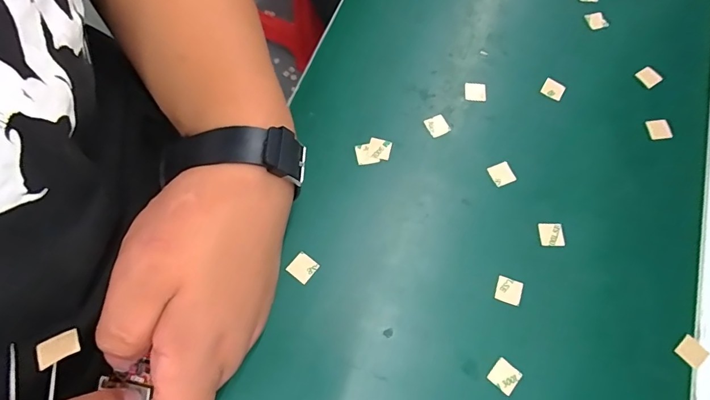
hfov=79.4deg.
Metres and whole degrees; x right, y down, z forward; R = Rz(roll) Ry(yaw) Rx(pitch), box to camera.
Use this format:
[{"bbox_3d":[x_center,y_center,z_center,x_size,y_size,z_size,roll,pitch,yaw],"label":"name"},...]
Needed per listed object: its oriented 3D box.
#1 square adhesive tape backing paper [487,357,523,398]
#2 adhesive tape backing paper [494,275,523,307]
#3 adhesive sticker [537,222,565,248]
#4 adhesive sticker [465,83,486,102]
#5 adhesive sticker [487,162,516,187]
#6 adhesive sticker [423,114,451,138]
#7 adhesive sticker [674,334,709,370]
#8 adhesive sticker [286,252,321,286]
[{"bbox_3d":[0.088,0.103,0.250,0.016,0.004,0.016,37,75,10],"label":"square adhesive tape backing paper"},{"bbox_3d":[0.097,0.057,0.269,0.015,0.004,0.015,19,73,5],"label":"adhesive tape backing paper"},{"bbox_3d":[0.131,0.023,0.284,0.017,0.004,0.017,-2,74,-4],"label":"adhesive sticker"},{"bbox_3d":[0.091,-0.082,0.322,0.016,0.004,0.015,3,78,-3],"label":"adhesive sticker"},{"bbox_3d":[0.102,-0.018,0.297,0.014,0.004,0.015,-25,79,0],"label":"adhesive sticker"},{"bbox_3d":[0.060,-0.054,0.310,0.016,0.004,0.016,-24,73,-6],"label":"adhesive sticker"},{"bbox_3d":[0.205,0.092,0.260,0.014,0.004,0.015,-39,69,-9],"label":"adhesive sticker"},{"bbox_3d":[-0.033,0.043,0.269,0.016,0.004,0.015,38,73,6],"label":"adhesive sticker"}]

